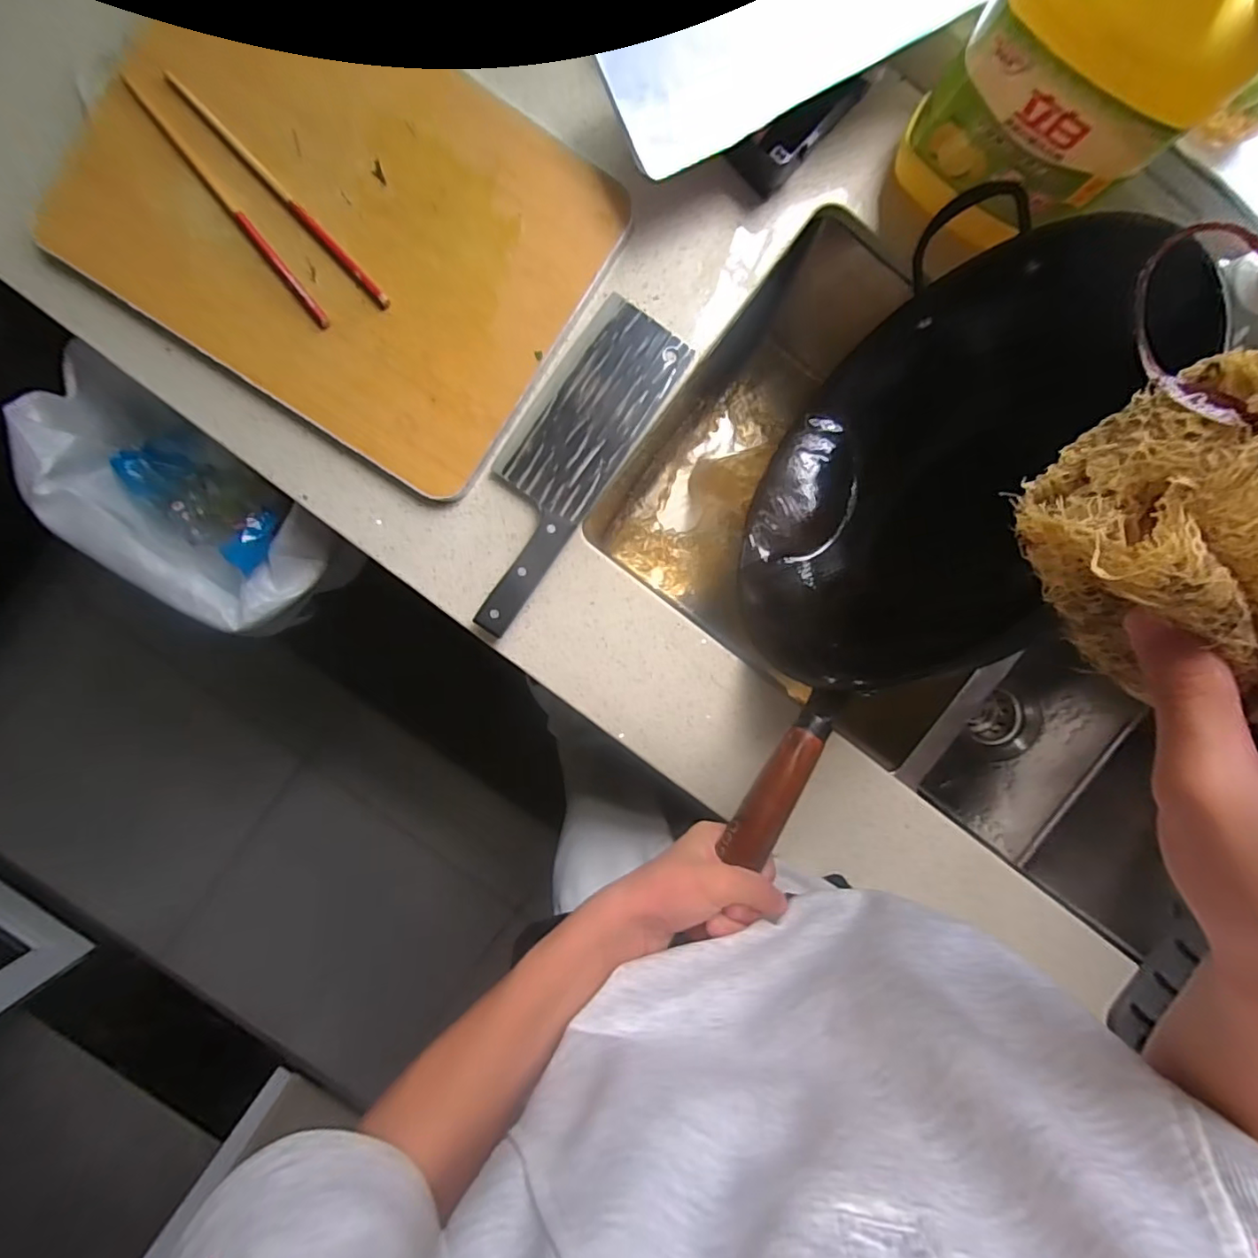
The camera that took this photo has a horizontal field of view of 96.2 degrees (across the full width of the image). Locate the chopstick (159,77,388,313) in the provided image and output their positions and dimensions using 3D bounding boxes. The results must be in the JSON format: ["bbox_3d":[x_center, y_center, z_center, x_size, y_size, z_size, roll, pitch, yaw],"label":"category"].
[{"bbox_3d":[-0.274,-0.343,0.441,0.010,0.005,0.233,-43,95,5],"label":"chopstick"}]

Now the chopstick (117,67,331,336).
[{"bbox_3d":[-0.317,-0.336,0.447,0.010,0.006,0.232,-38,95,5],"label":"chopstick"}]

